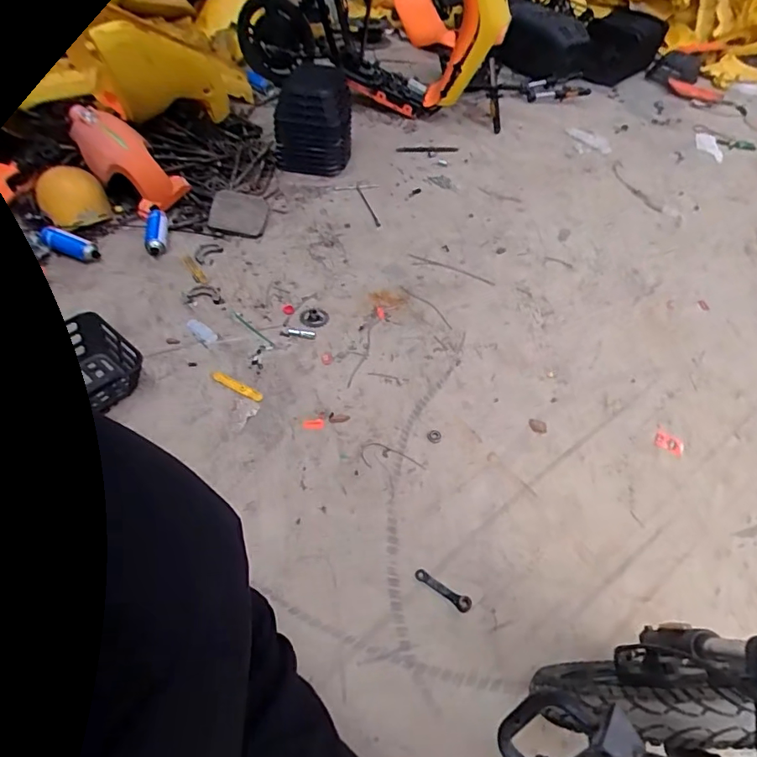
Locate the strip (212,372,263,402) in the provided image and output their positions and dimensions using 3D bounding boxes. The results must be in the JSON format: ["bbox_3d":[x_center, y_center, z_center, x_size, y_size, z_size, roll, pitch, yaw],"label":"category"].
[{"bbox_3d":[-0.375,0.022,1.295,0.160,0.010,0.029,26,52,14],"label":"strip"}]

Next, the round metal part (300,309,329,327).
[{"bbox_3d":[-0.195,-0.185,1.486,0.084,0.007,0.086,3,51,-3],"label":"round metal part"}]

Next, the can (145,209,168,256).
[{"bbox_3d":[-0.728,-0.477,1.596,0.069,0.054,0.158,-4,72,-9],"label":"can"}]

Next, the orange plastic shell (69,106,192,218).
[{"bbox_3d":[-0.851,-0.718,1.629,0.390,0.151,0.179,42,46,-26],"label":"orange plastic shell"}]

